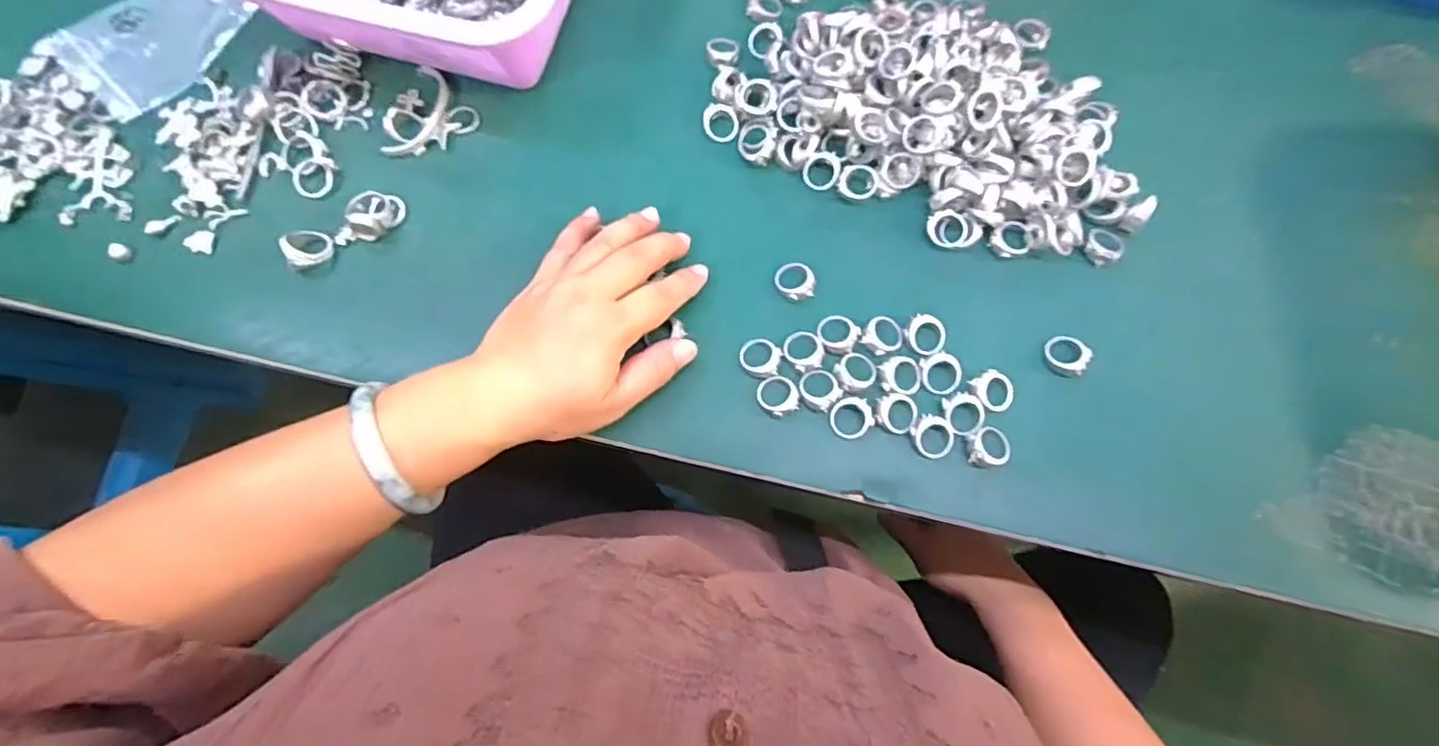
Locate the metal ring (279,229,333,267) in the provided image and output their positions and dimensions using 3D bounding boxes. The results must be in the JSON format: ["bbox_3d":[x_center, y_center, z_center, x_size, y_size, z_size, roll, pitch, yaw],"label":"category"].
[{"bbox_3d":[-0.239,-0.073,0.369,0.021,0.017,0.024,38,79,8],"label":"metal ring"}]

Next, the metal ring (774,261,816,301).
[{"bbox_3d":[0.044,-0.053,0.369,0.020,0.007,0.026,-31,78,-8],"label":"metal ring"}]

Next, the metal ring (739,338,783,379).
[{"bbox_3d":[0.023,-0.009,0.356,0.022,0.004,0.022,0,76,-1],"label":"metal ring"}]

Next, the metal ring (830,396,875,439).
[{"bbox_3d":[0.072,0.024,0.348,0.022,0.004,0.022,0,76,-1],"label":"metal ring"}]

